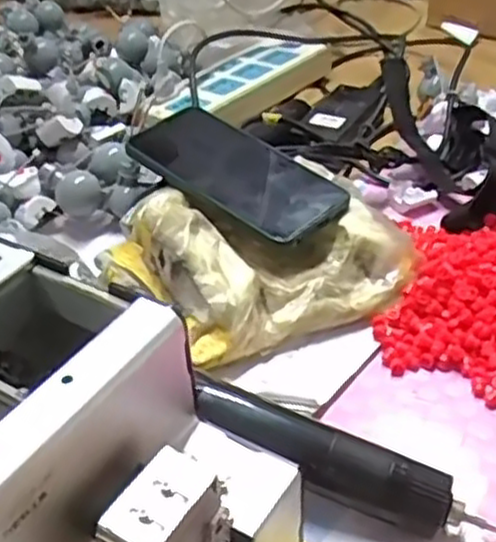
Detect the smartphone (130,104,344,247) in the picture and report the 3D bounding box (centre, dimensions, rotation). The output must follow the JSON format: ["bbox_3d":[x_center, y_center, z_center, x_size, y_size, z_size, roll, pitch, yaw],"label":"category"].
[{"bbox_3d":[-0.008,-0.074,0.556,0.163,0.012,0.074,32,54,31],"label":"smartphone"}]

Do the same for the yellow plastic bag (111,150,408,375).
[{"bbox_3d":[0.007,-0.015,0.528,0.185,0.056,0.152,-21,40,-20],"label":"yellow plastic bag"}]

